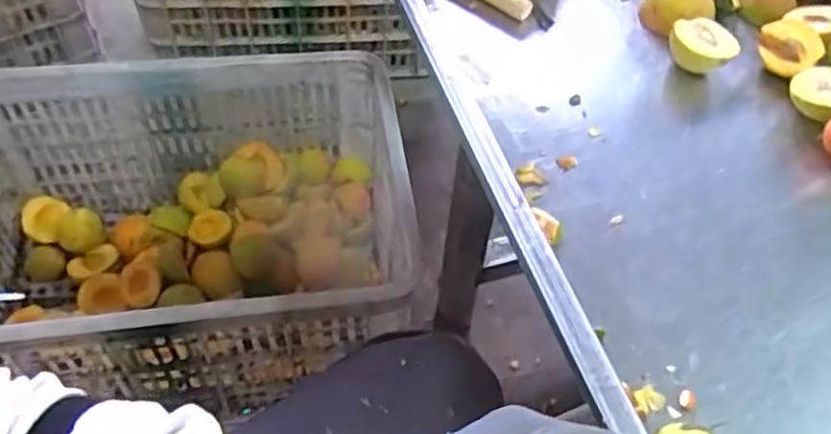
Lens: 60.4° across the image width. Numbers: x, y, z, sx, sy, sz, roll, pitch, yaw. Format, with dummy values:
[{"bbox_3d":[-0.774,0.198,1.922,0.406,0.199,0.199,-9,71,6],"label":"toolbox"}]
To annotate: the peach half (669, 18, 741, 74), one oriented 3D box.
[{"bbox_3d":[0.272,-0.160,0.682,0.061,0.037,0.039,26,56,15],"label":"peach half"}]

